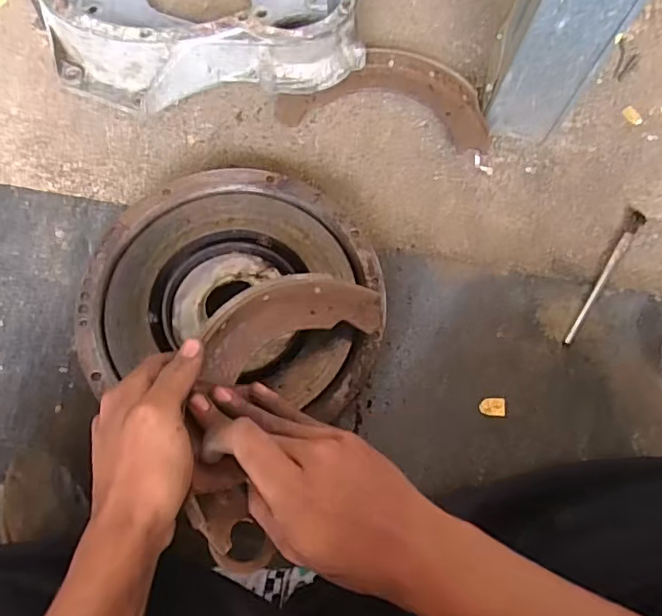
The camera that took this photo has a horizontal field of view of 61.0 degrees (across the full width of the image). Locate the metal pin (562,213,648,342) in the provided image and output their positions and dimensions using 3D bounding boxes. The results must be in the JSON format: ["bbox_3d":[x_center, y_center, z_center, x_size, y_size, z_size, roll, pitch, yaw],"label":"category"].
[{"bbox_3d":[0.276,-0.034,0.567,0.016,0.014,0.167,35,75,9],"label":"metal pin"}]

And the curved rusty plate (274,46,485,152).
[{"bbox_3d":[0.060,-0.232,0.615,0.229,0.040,0.098,10,73,2],"label":"curved rusty plate"}]

